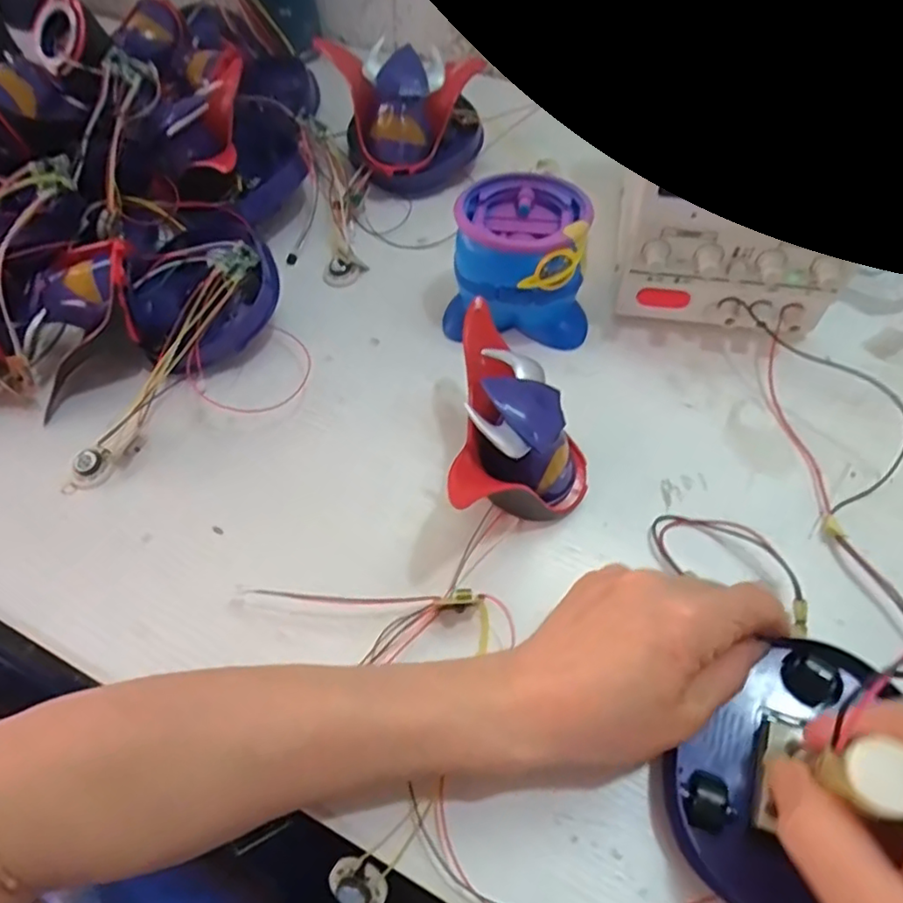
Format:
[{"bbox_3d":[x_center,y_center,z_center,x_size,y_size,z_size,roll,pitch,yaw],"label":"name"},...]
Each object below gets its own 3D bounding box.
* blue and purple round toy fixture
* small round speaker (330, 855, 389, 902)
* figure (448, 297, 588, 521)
[{"bbox_3d":[0.046,-0.117,0.403,0.091,0.077,0.086,6,58,7],"label":"blue and purple round toy fixture"},{"bbox_3d":[-0.040,0.190,0.276,0.024,0.008,0.023,-1,88,4],"label":"small round speaker"},{"bbox_3d":[0.040,-0.012,0.334,0.069,0.080,0.124,3,58,5],"label":"figure"}]

